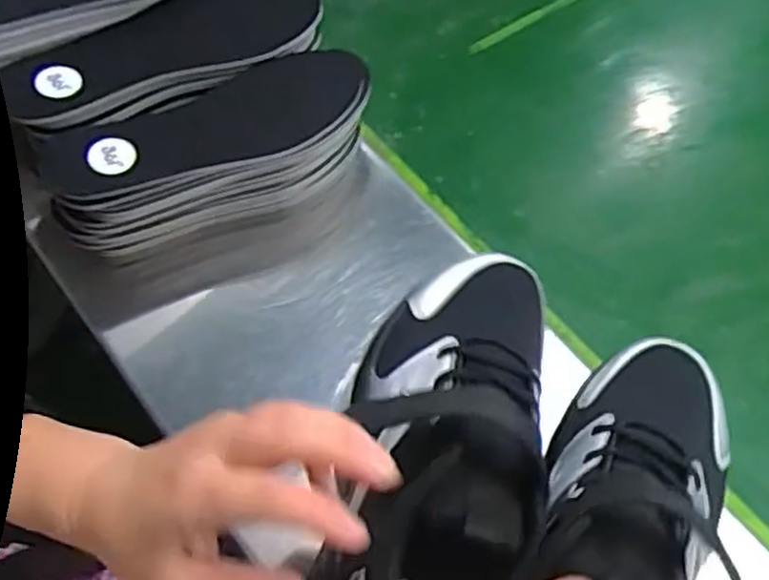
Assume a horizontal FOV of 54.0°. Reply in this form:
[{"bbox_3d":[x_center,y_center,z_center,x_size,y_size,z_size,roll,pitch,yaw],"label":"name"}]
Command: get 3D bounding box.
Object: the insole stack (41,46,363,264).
[{"bbox_3d":[-0.109,-0.087,0.515,0.218,0.093,0.075,-23,64,-16],"label":"insole stack"}]

